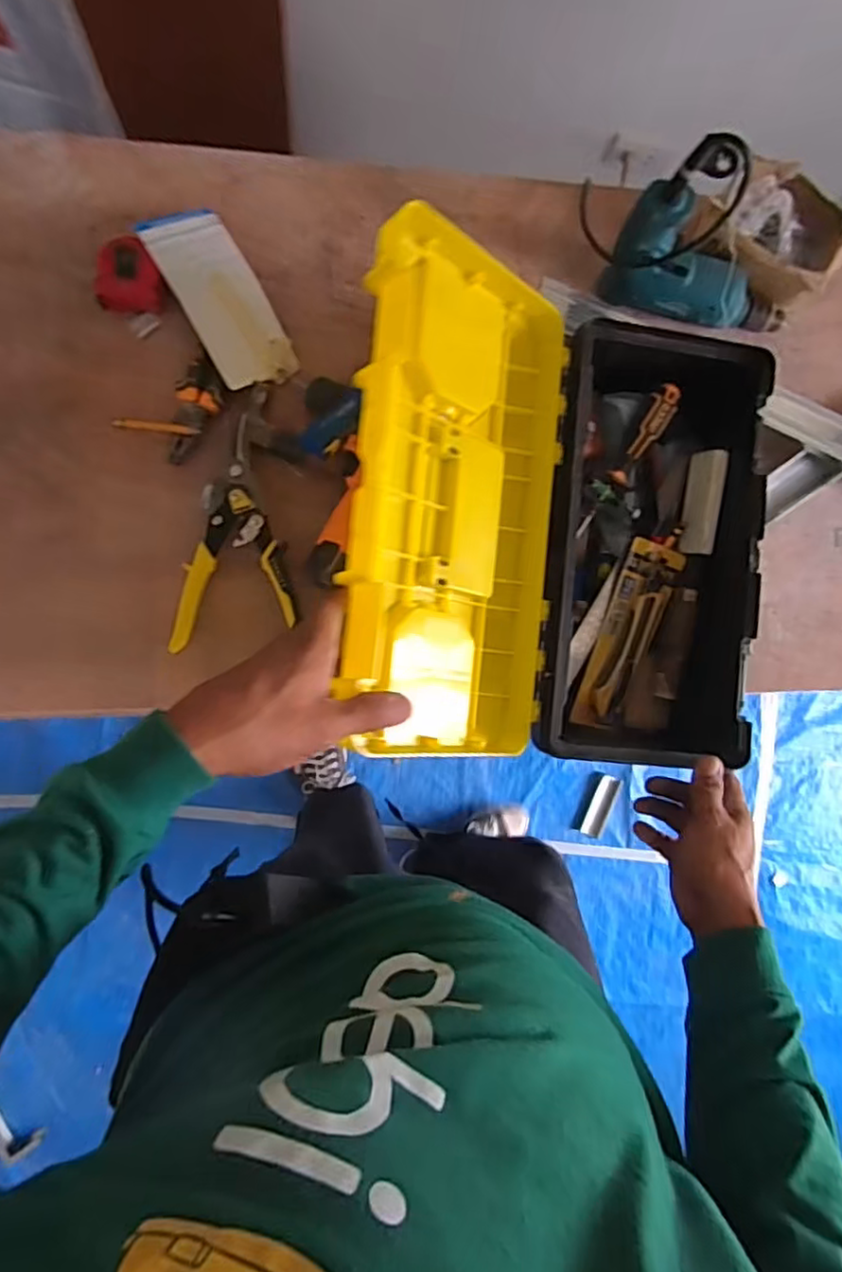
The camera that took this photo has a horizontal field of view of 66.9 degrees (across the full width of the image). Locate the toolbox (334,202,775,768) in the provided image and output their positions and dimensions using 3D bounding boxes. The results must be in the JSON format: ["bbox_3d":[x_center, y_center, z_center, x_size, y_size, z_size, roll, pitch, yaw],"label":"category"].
[{"bbox_3d":[0.128,-0.093,0.586,0.383,0.193,0.395,7,86,-8],"label":"toolbox"}]

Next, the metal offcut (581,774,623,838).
[{"bbox_3d":[0.411,0.389,1.460,0.043,0.026,0.141,25,84,-6],"label":"metal offcut"}]

